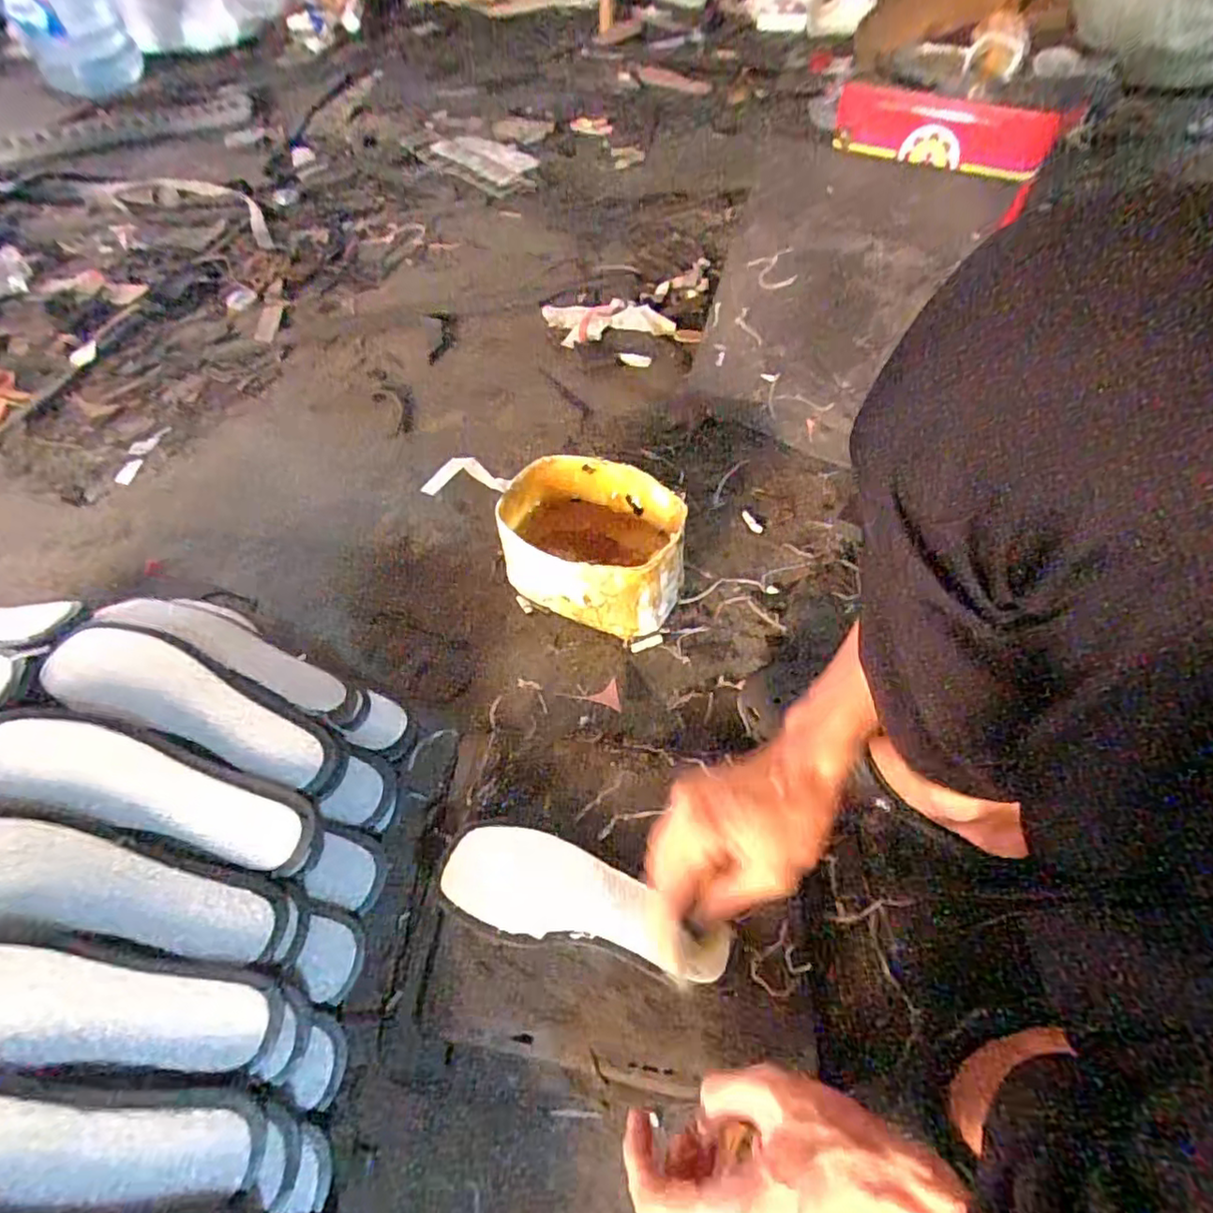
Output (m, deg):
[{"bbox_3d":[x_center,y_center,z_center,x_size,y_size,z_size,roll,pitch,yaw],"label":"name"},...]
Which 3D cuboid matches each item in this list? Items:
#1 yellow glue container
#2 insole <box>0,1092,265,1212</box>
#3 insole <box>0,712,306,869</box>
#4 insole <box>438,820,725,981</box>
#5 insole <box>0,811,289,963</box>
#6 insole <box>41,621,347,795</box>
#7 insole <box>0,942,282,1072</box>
[{"bbox_3d":[-0.014,-0.064,0.692,0.202,0.132,0.147,23,57,17],"label":"yellow glue container"},{"bbox_3d":[-0.320,0.302,0.346,0.233,0.014,0.059,13,52,-17],"label":"insole"},{"bbox_3d":[-0.343,0.135,0.468,0.229,0.020,0.065,20,55,-9],"label":"insole"},{"bbox_3d":[-0.018,0.230,0.495,0.223,0.016,0.079,13,55,10],"label":"insole"},{"bbox_3d":[-0.341,0.193,0.425,0.232,0.021,0.066,20,53,-15],"label":"insole"},{"bbox_3d":[-0.324,0.084,0.512,0.225,0.028,0.074,29,56,-8],"label":"insole"},{"bbox_3d":[-0.328,0.249,0.387,0.228,0.016,0.063,15,52,-19],"label":"insole"}]

